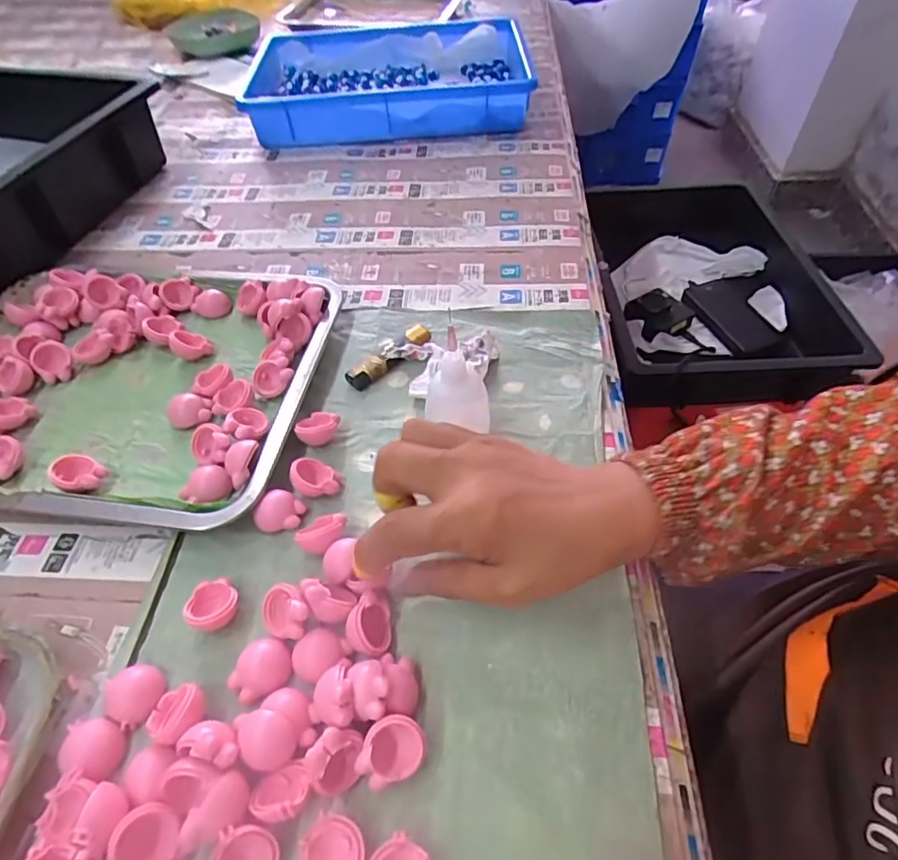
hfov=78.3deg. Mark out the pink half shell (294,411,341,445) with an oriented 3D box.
[{"bbox_3d":[-0.094,-0.001,0.403,0.028,0.020,0.027,2,51,3],"label":"pink half shell"}]

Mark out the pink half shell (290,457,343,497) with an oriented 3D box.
[{"bbox_3d":[-0.090,0.033,0.373,0.030,0.021,0.028,-1,51,1],"label":"pink half shell"}]

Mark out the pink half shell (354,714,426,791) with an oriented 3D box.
[{"bbox_3d":[-0.028,0.156,0.269,0.033,0.011,0.029,-21,85,-20],"label":"pink half shell"}]

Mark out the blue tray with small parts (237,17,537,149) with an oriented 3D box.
[{"bbox_3d":[-0.081,-0.465,0.740,0.362,0.077,0.224,0,51,2],"label":"blue tray with small parts"}]

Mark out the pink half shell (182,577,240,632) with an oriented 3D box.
[{"bbox_3d":[-0.136,0.102,0.320,0.028,0.019,0.030,-1,51,1],"label":"pink half shell"}]

